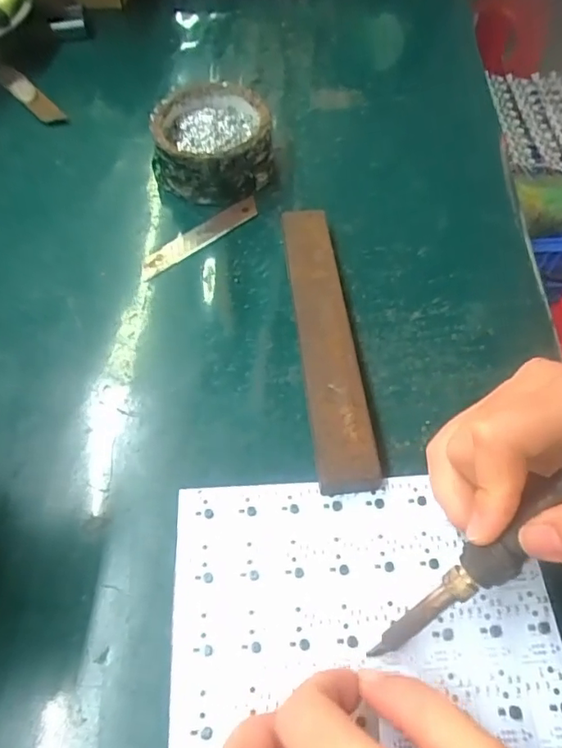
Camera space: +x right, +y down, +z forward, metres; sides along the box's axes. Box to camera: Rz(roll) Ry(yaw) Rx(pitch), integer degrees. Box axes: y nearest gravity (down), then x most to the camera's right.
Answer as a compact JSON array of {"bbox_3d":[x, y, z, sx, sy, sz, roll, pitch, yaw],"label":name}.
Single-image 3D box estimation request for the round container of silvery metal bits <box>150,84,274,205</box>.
[{"bbox_3d":[-0.049,-0.165,0.394,0.083,0.047,0.076,-1,59,1],"label":"round container of silvery metal bits"}]

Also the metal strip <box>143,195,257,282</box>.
[{"bbox_3d":[-0.056,-0.096,0.377,0.096,0.004,0.018,-36,65,-19],"label":"metal strip"}]

